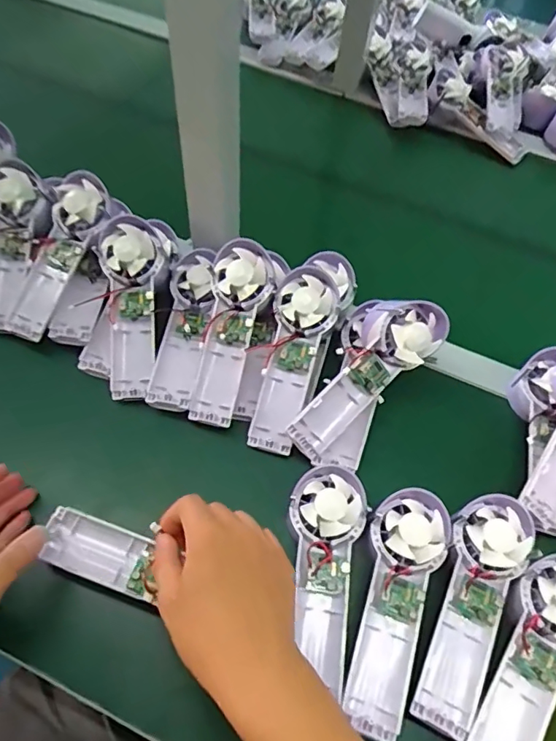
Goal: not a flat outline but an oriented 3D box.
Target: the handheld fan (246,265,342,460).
[{"bbox_3d":[0.013,-0.012,0.481,0.059,0.031,0.175,15,88,6],"label":"handheld fan"}]

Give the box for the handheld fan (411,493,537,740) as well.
[{"bbox_3d":[0.155,0.184,0.392,0.058,0.035,0.173,20,59,9],"label":"handheld fan"}]

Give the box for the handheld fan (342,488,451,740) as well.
[{"bbox_3d":[0.092,0.181,0.392,0.057,0.034,0.172,16,59,7],"label":"handheld fan"}]

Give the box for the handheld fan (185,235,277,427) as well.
[{"bbox_3d":[-0.047,-0.036,0.488,0.054,0.027,0.174,13,89,5],"label":"handheld fan"}]

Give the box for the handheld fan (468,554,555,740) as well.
[{"bbox_3d":[0.191,0.219,0.374,0.057,0.031,0.175,34,63,17],"label":"handheld fan"}]

